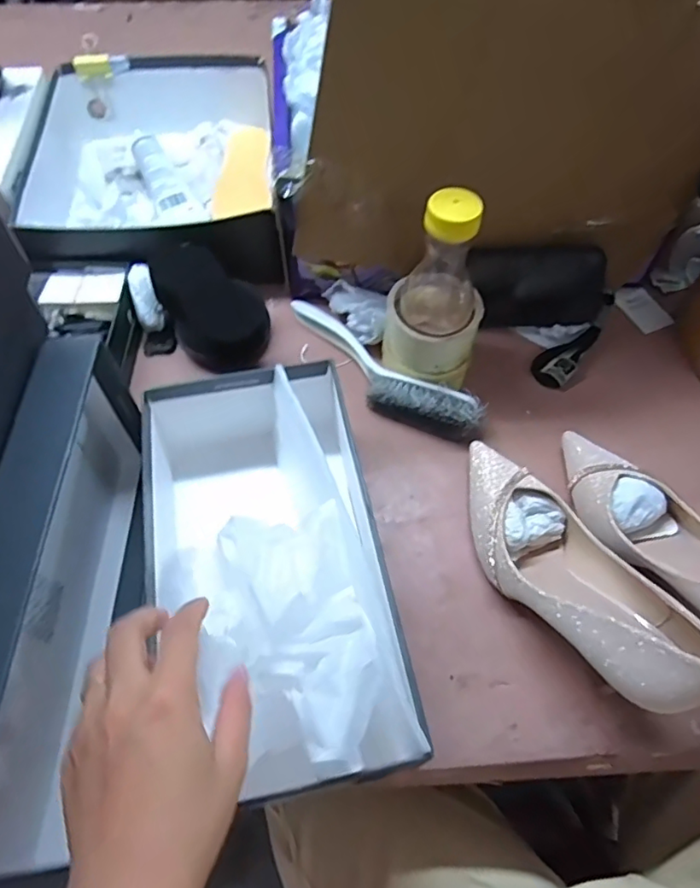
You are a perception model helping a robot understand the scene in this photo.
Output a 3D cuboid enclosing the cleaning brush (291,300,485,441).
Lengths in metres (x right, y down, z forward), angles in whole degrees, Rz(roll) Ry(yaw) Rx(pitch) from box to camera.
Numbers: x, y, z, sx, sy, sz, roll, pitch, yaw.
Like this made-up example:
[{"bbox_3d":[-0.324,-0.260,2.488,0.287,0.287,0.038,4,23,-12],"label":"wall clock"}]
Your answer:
[{"bbox_3d":[0.022,-0.072,0.558,0.228,0.036,0.050,36,64,18],"label":"cleaning brush"}]

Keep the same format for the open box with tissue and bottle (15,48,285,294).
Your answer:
[{"bbox_3d":[-0.221,-0.313,0.678,0.257,0.094,0.336,-4,59,-4],"label":"open box with tissue and bottle"}]

